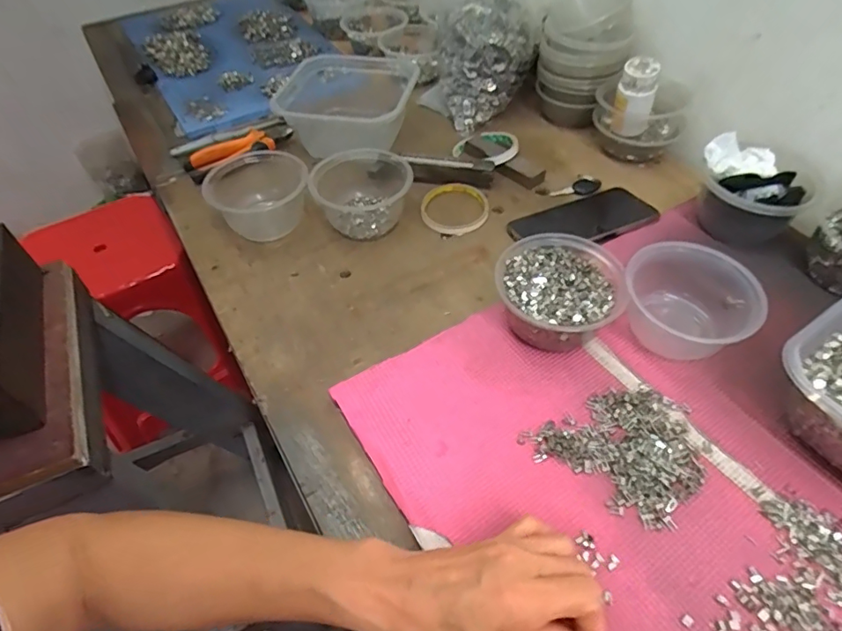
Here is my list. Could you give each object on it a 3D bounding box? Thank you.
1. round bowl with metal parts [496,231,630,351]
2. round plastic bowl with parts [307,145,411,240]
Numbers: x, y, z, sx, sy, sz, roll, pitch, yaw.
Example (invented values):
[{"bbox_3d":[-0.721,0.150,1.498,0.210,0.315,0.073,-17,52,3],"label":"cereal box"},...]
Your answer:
[{"bbox_3d":[0.129,-0.024,0.480,0.108,0.067,0.114,-1,50,1],"label":"round bowl with metal parts"},{"bbox_3d":[-0.069,-0.150,0.612,0.113,0.053,0.112,-1,50,1],"label":"round plastic bowl with parts"}]

